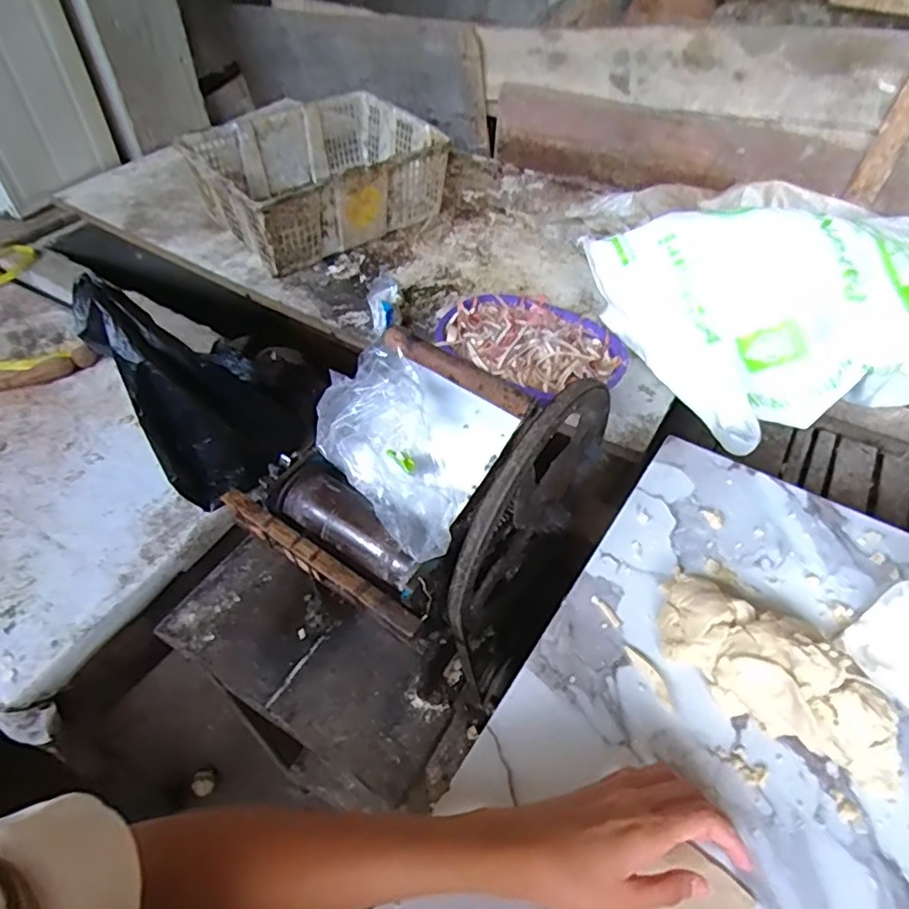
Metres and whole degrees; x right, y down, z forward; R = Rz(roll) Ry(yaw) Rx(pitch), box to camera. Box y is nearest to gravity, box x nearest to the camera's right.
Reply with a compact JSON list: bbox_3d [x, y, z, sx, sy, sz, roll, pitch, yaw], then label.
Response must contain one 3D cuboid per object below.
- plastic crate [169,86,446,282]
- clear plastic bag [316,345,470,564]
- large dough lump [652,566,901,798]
[{"bbox_3d":[-0.289,-0.597,1.290,0.464,0.158,0.348,-31,57,-25],"label":"plastic crate"},{"bbox_3d":[-0.042,-0.003,0.550,0.137,0.062,0.206,-20,72,-19],"label":"clear plastic bag"},{"bbox_3d":[0.229,0.152,0.424,0.067,0.072,0.182,-33,58,-26],"label":"large dough lump"}]

